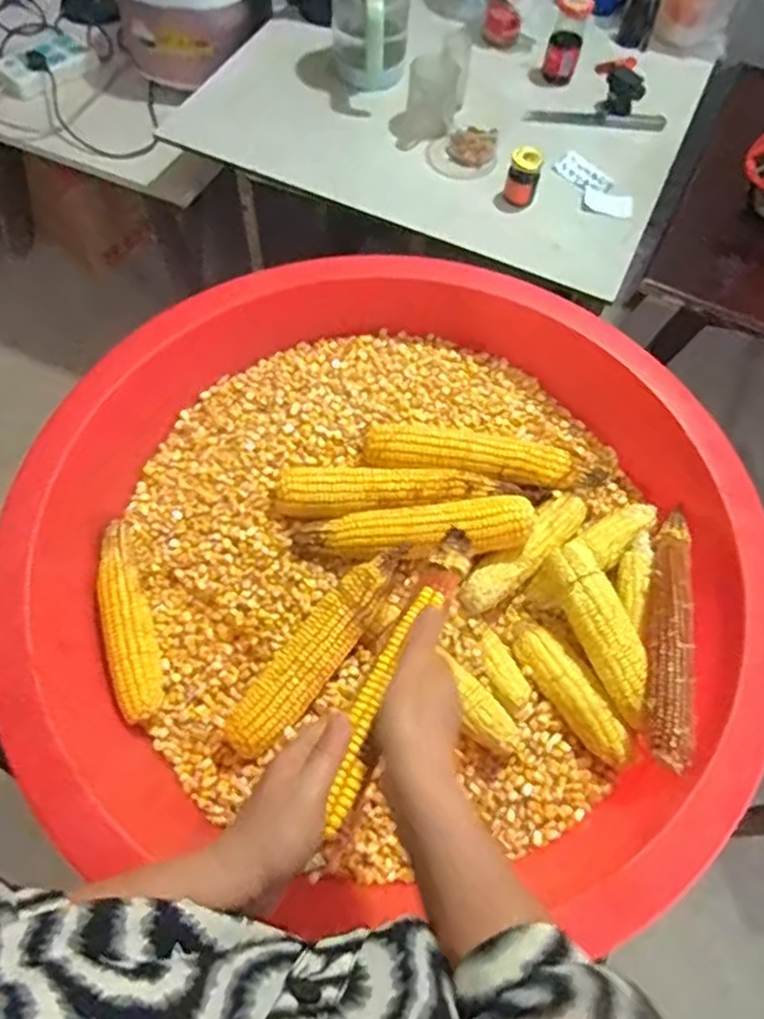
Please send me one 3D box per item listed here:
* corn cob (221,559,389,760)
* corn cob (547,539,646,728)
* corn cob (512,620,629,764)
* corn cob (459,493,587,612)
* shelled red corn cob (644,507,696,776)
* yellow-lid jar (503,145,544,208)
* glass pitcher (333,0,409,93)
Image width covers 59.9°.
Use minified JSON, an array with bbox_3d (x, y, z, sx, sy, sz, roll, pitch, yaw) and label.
[{"bbox_3d":[-0.066,0.140,0.632,0.051,0.051,0.210,38,87,14],"label":"corn cob"},{"bbox_3d":[0.207,0.115,0.626,0.052,0.049,0.166,-19,67,-12],"label":"corn cob"},{"bbox_3d":[0.178,0.170,0.630,0.039,0.043,0.148,-30,70,-17],"label":"corn cob"},{"bbox_3d":[0.148,0.043,0.675,0.176,0.032,0.037,-40,73,-20],"label":"corn cob"},{"bbox_3d":[0.261,0.106,0.601,0.031,0.044,0.243,14,64,3],"label":"shelled red corn cob"},{"bbox_3d":[0.214,-0.501,1.006,0.047,0.090,0.041,17,64,5],"label":"yellow-lid jar"},{"bbox_3d":[-0.019,-0.802,1.075,0.122,0.178,0.116,4,64,-2],"label":"glass pitcher"}]

